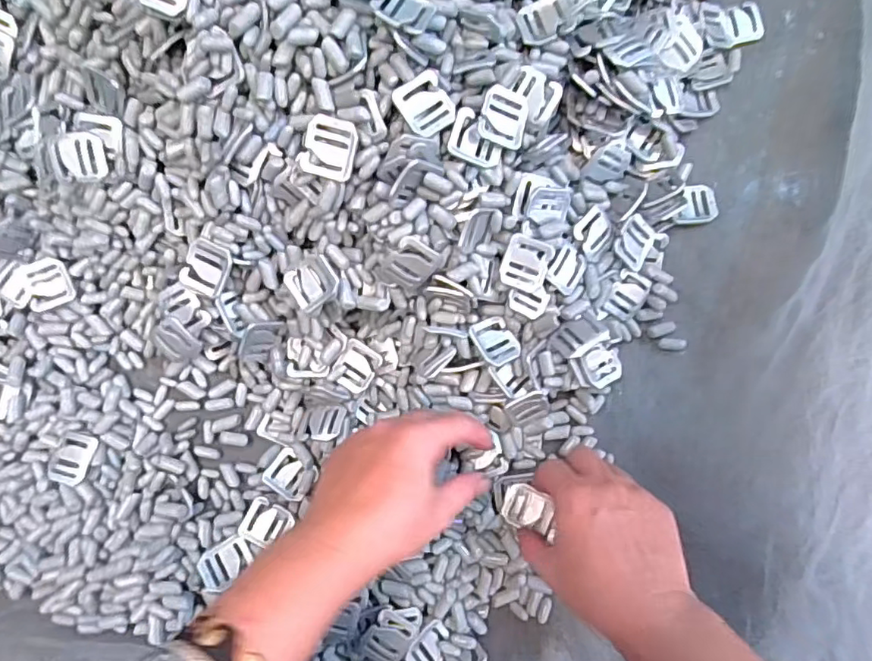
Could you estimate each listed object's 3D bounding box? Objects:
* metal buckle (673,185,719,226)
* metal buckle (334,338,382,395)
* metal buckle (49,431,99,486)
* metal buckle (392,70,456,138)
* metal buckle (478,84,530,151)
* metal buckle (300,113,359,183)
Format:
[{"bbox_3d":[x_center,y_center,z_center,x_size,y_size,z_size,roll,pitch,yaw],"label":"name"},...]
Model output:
[{"bbox_3d":[0.190,-0.092,0.415,0.031,0.010,0.029,2,86,0],"label":"metal buckle"},{"bbox_3d":[-0.058,0.027,0.420,0.027,0.005,0.035,28,87,2],"label":"metal buckle"},{"bbox_3d":[-0.258,0.091,0.404,0.031,0.006,0.035,12,70,13],"label":"metal buckle"},{"bbox_3d":[-0.006,-0.138,0.347,0.029,0.005,0.034,-36,98,-4],"label":"metal buckle"},{"bbox_3d":[0.042,-0.132,0.352,0.029,0.004,0.033,12,99,-11],"label":"metal buckle"},{"bbox_3d":[-0.063,-0.109,0.339,0.030,0.009,0.034,14,100,-5],"label":"metal buckle"}]

